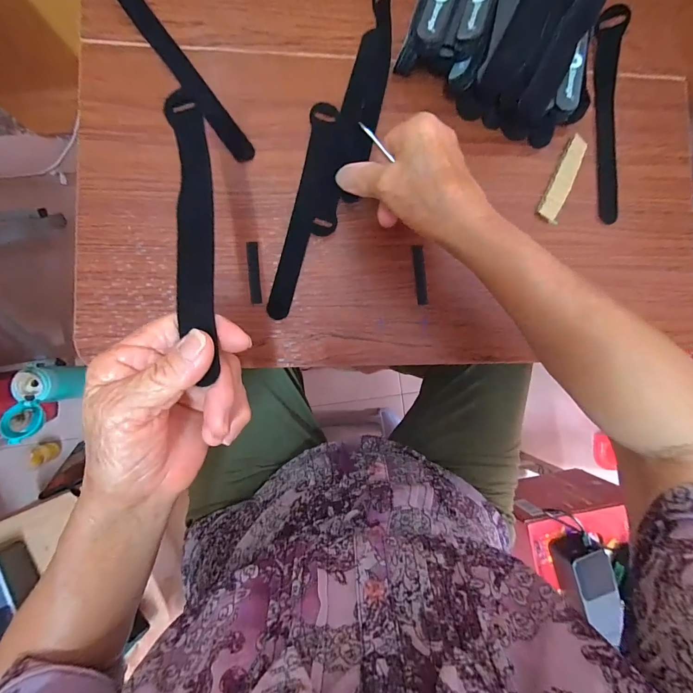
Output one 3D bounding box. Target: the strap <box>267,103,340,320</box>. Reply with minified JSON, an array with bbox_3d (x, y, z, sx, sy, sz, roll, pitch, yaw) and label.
[{"bbox_3d":[-0.039,-0.122,0.315,0.027,0.006,0.196,15,87,-5],"label":"strap"}]

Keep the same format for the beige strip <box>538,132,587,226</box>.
[{"bbox_3d":[0.208,-0.160,0.336,0.021,0.006,0.087,25,86,-4],"label":"beige strip"}]

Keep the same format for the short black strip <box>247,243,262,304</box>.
[{"bbox_3d":[-0.081,-0.065,0.309,0.010,0.004,0.053,-5,89,-4],"label":"short black strip"}]

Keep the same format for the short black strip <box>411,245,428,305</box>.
[{"bbox_3d":[0.068,-0.066,0.322,0.011,0.004,0.054,-7,91,-1],"label":"short black strip"}]

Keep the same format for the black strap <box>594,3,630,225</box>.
[{"bbox_3d":[0.253,-0.219,0.334,0.023,0.033,0.192,-1,88,-5],"label":"black strap"}]

